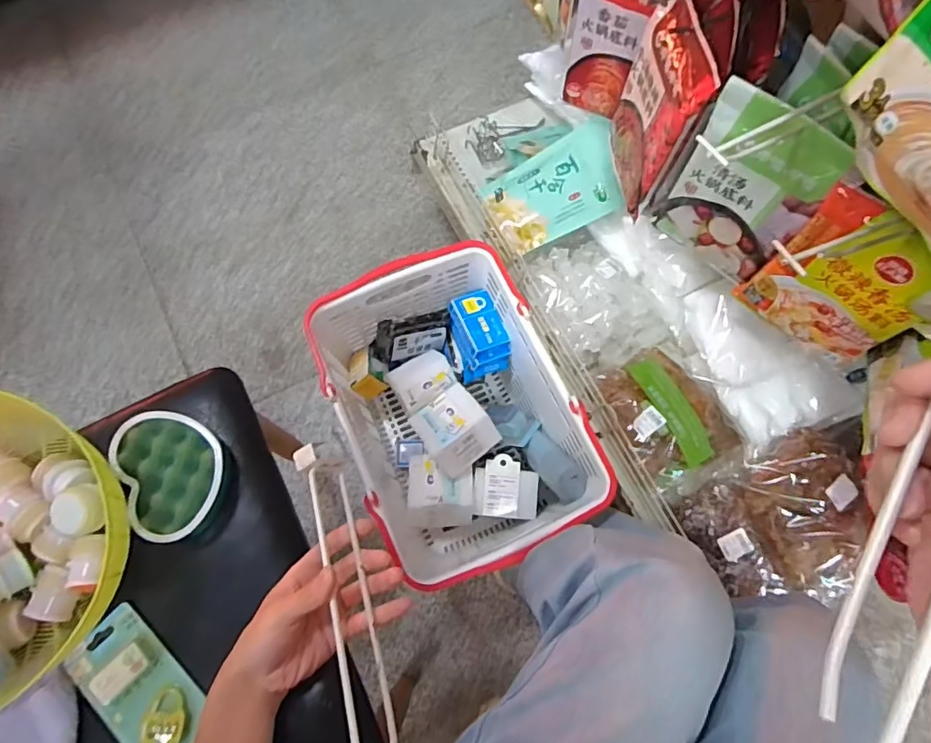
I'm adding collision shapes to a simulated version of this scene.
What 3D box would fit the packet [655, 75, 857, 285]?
[{"bbox_3d":[0.303,-0.193,0.622,0.138,0.233,0.034,36,74,11],"label":"packet"}]

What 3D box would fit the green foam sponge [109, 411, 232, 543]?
[{"bbox_3d":[-0.272,0.091,0.523,0.088,0.029,0.124,-27,73,-9],"label":"green foam sponge"}]

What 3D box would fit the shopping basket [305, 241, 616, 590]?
[{"bbox_3d":[-0.020,0.069,0.890,0.319,0.238,0.449,-21,73,-8],"label":"shopping basket"}]

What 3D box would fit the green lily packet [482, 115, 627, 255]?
[{"bbox_3d":[0.146,-0.282,0.865,0.210,0.031,0.148,-33,80,16],"label":"green lily packet"}]

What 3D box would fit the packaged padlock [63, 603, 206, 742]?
[{"bbox_3d":[-0.275,0.272,0.471,0.134,0.024,0.065,42,76,12],"label":"packaged padlock"}]

